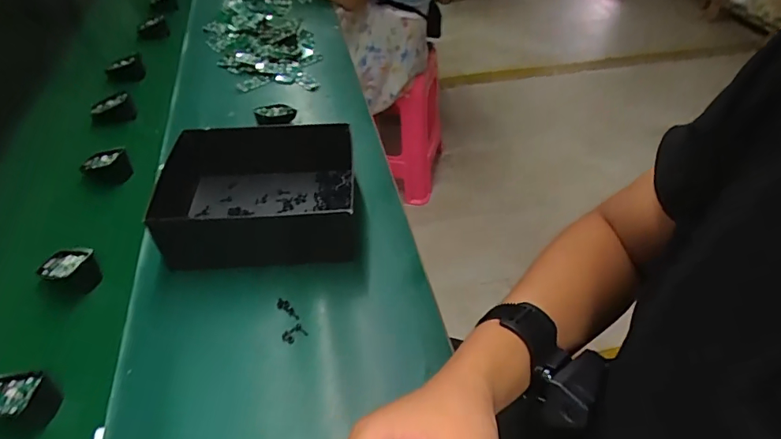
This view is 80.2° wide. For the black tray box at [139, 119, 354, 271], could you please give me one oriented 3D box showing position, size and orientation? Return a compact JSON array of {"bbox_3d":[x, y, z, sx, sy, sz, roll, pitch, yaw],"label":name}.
[{"bbox_3d":[-0.172,-0.039,0.614,0.242,0.083,0.206,-4,45,-4],"label":"black tray box"}]

